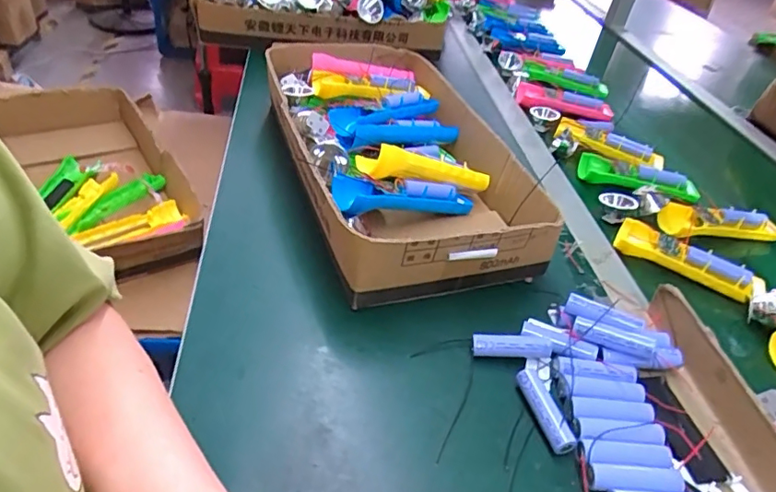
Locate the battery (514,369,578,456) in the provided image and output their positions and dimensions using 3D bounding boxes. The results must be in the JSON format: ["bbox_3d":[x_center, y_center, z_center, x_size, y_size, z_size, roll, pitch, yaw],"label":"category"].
[{"bbox_3d":[0.119,0.125,0.410,0.019,0.017,0.064,-3,38,-17],"label":"battery"}]

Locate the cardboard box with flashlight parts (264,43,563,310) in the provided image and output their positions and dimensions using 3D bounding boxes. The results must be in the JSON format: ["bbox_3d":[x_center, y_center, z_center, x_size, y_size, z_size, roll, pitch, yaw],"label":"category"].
[{"bbox_3d":[0.000,-0.113,0.627,0.224,0.091,0.425,-6,39,-20],"label":"cardboard box with flashlight parts"}]

